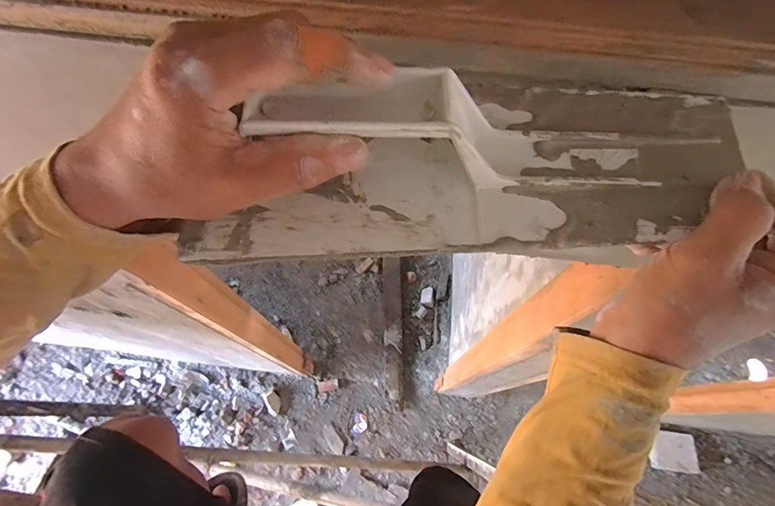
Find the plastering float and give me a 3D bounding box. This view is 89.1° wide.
[{"bbox_3d":[0.045,-0.053,0.196,0.286,0.062,0.110,-8,67,-7],"label":"plastering float"}]

